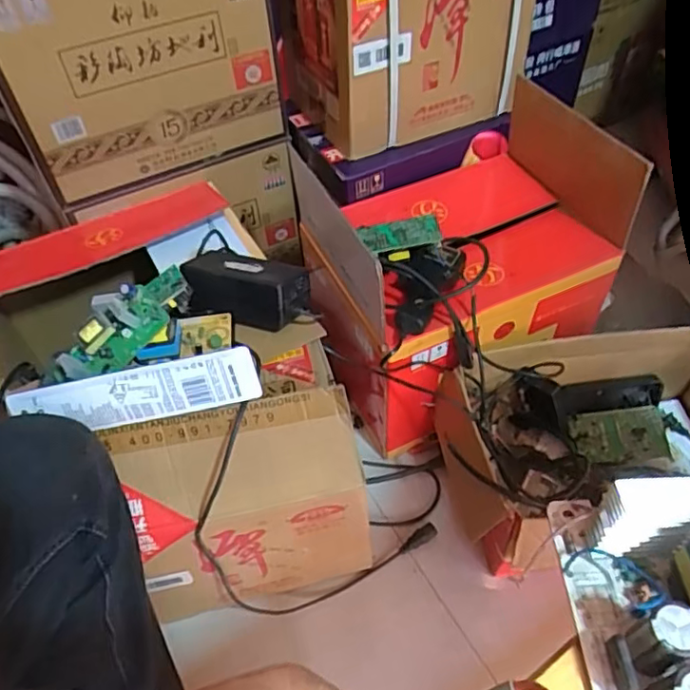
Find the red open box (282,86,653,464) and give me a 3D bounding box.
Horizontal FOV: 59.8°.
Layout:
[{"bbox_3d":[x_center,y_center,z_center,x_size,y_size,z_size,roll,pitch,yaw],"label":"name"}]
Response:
[{"bbox_3d":[0.173,-0.105,0.937,0.406,0.396,0.322,-18,52,-12],"label":"red open box"}]

